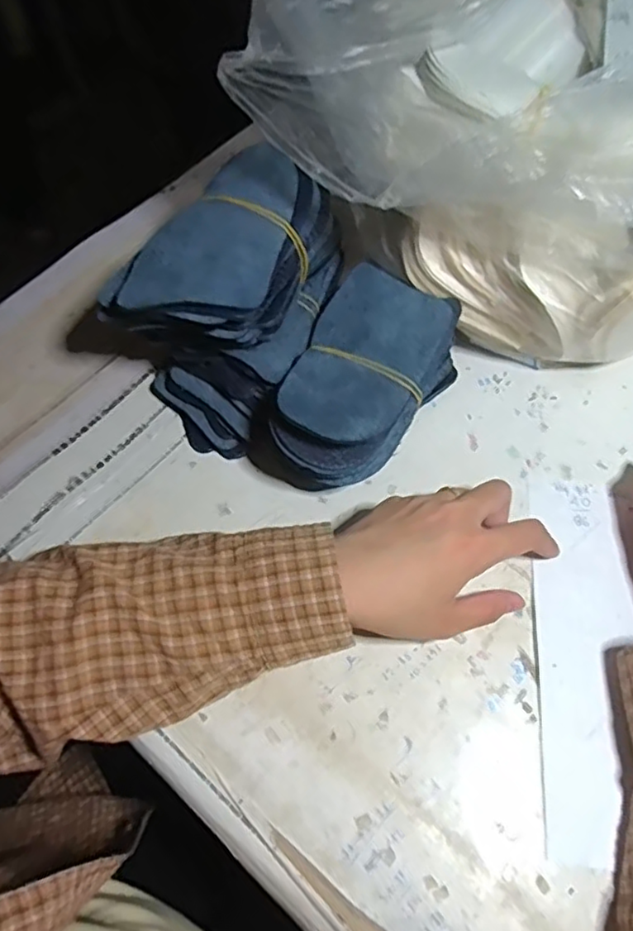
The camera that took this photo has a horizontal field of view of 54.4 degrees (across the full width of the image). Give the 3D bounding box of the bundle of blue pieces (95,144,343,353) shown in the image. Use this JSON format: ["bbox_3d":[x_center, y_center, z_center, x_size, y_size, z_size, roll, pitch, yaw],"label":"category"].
[{"bbox_3d":[-0.052,-0.122,0.372,0.087,0.057,0.145,30,69,15],"label":"bundle of blue pieces"}]

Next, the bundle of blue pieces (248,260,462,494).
[{"bbox_3d":[0.023,-0.048,0.390,0.084,0.070,0.144,31,69,16],"label":"bundle of blue pieces"}]

